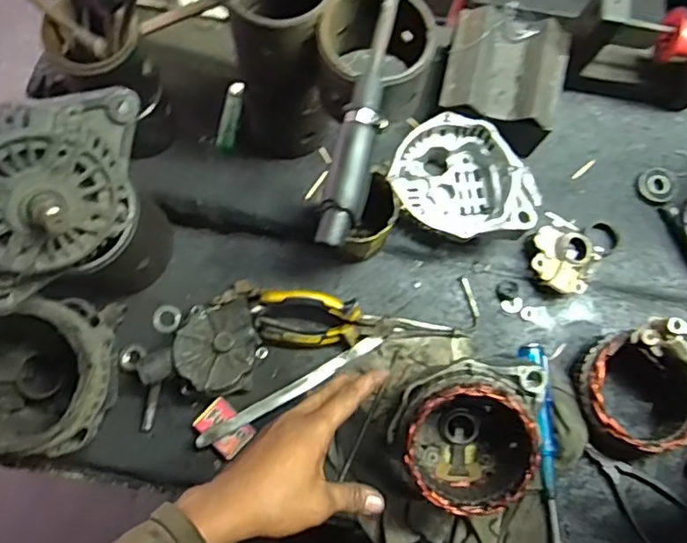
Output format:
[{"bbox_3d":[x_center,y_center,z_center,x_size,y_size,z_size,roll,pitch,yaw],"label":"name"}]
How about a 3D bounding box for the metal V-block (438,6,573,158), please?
[{"bbox_3d":[0.170,-0.203,0.617,0.123,0.090,0.146,13,77,1],"label":"metal V-block"}]

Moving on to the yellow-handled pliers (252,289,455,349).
[{"bbox_3d":[0.008,0.058,0.584,0.197,0.037,0.057,10,77,1],"label":"yellow-handled pliers"}]

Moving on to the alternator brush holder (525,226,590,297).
[{"bbox_3d":[0.229,-0.009,0.608,0.064,0.033,0.066,0,77,-2],"label":"alternator brush holder"}]

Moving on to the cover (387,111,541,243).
[{"bbox_3d":[0.129,-0.088,0.600,0.155,0.079,0.124,22,77,3],"label":"cover"}]

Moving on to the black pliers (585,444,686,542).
[{"bbox_3d":[0.286,0.228,0.556,0.120,0.019,0.064,39,79,7],"label":"black pliers"}]

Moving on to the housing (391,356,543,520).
[{"bbox_3d":[0.109,0.142,0.516,0.124,0.095,0.132,9,89,5],"label":"housing"}]

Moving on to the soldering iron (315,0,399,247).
[{"bbox_3d":[0.025,-0.150,0.404,0.027,0.024,0.273,14,77,2],"label":"soldering iron"}]

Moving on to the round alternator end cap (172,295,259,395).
[{"bbox_3d":[-0.124,0.072,0.573,0.081,0.060,0.095,-2,77,-2],"label":"round alternator end cap"}]

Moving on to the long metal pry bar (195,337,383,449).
[{"bbox_3d":[-0.052,0.122,0.581,0.210,0.021,0.019,-29,79,-14],"label":"long metal pry bar"}]

